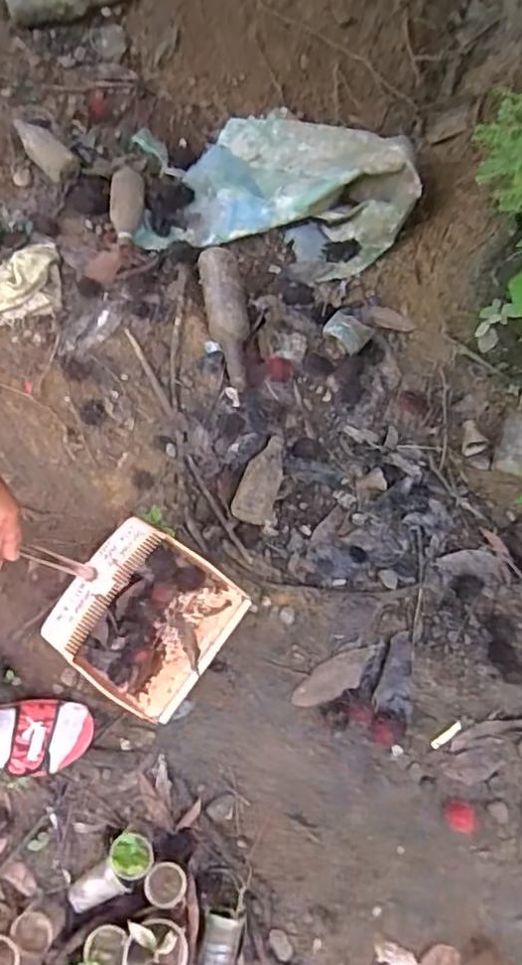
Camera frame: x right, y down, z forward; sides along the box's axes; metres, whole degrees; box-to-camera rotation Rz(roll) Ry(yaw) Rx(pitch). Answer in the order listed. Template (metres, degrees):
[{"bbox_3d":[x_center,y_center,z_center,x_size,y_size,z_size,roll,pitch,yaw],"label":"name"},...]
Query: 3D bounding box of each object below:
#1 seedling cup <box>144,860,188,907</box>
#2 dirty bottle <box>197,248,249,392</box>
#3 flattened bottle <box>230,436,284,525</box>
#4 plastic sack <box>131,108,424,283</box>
[{"bbox_3d":[-0.152,0.645,1.034,0.064,0.052,0.069,1,74,-3],"label":"seedling cup"},{"bbox_3d":[-0.067,-0.329,1.283,0.079,0.070,0.289,-11,77,-6],"label":"dirty bottle"},{"bbox_3d":[0.004,-0.013,1.203,0.076,0.054,0.185,17,61,5],"label":"flattened bottle"},{"bbox_3d":[0.016,-0.639,1.353,0.602,0.132,0.376,14,74,1],"label":"plastic sack"}]

